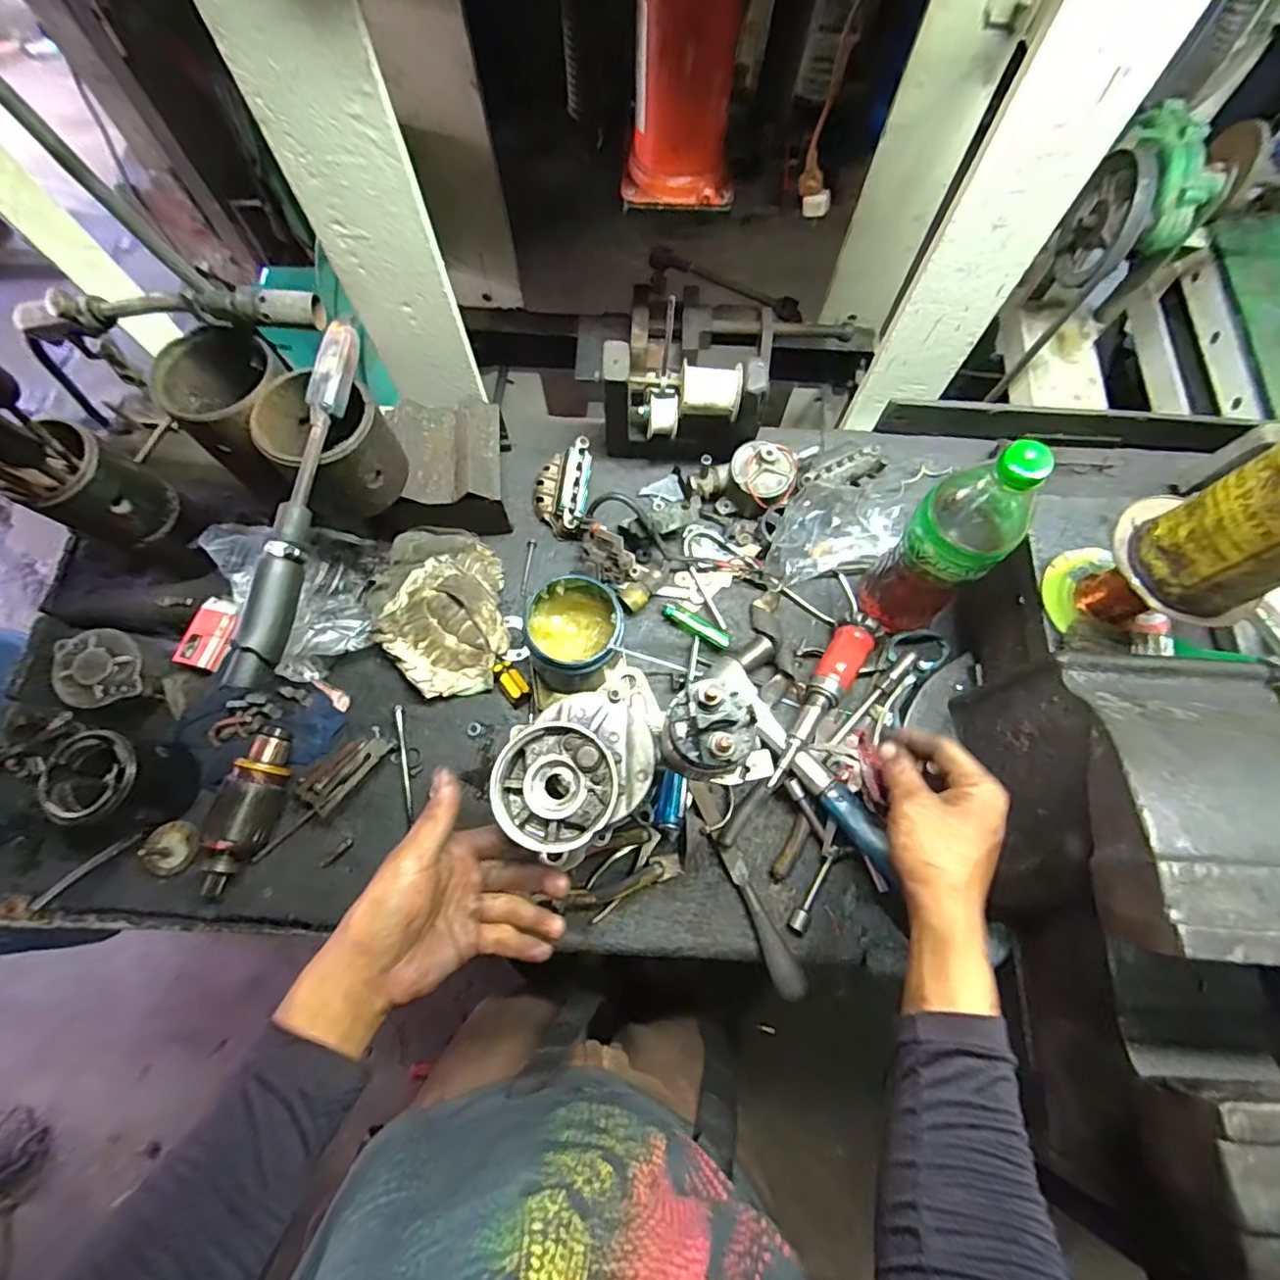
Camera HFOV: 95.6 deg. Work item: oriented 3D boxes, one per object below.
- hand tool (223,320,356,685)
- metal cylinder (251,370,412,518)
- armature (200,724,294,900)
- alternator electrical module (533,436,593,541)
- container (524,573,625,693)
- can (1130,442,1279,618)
[{"bbox_3d":[-0.231,-0.101,0.399,0.021,0.033,0.270,7,72,1],"label":"hand tool"},{"bbox_3d":[-0.242,-0.151,0.460,0.097,0.080,0.089,40,75,11],"label":"metal cylinder"},{"bbox_3d":[-0.368,0.160,0.546,0.046,0.053,0.156,11,72,3],"label":"armature"},{"bbox_3d":[-0.087,-0.168,0.649,0.061,0.038,0.111,3,72,0],"label":"alternator electrical module"},{"bbox_3d":[-0.061,-0.001,0.560,0.089,0.096,0.088,5,72,1],"label":"container"},{"bbox_3d":[0.376,-0.069,0.342,0.075,0.110,0.072,0,72,-1],"label":"can"}]

